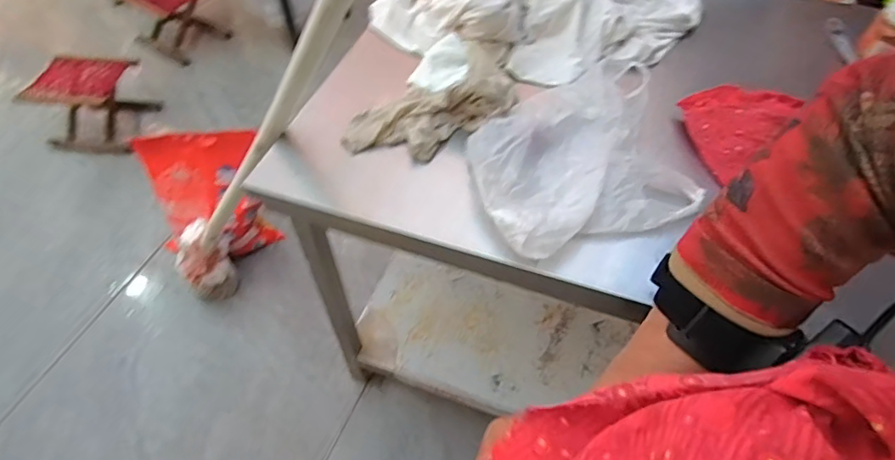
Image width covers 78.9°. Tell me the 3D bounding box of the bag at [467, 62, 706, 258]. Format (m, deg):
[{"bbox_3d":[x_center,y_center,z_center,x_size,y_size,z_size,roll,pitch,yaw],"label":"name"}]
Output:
[{"bbox_3d":[0.181,-0.116,0.773,0.315,0.044,0.297,-15,53,-11],"label":"bag"}]

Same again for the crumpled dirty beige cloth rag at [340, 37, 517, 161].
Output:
[{"bbox_3d":[-0.001,-0.201,0.838,0.325,0.079,0.165,-33,59,-23],"label":"crumpled dirty beige cloth rag"}]

